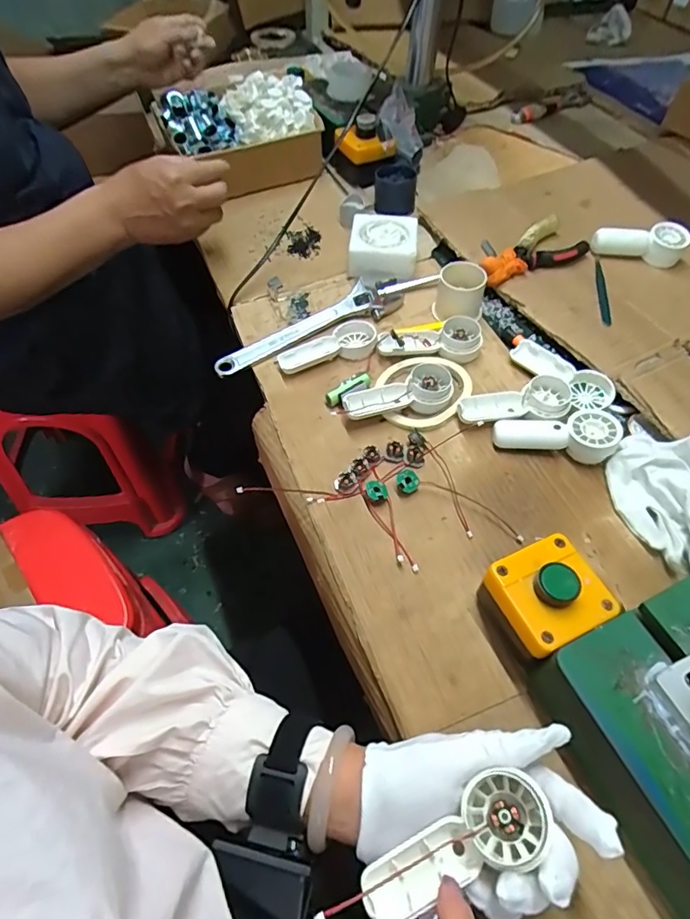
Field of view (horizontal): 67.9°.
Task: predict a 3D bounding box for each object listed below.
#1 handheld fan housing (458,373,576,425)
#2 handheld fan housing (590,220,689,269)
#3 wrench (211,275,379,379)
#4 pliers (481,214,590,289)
[{"bbox_3d":[0.173,-0.053,0.508,0.119,0.023,0.052,-10,55,-10],"label":"handheld fan housing"},{"bbox_3d":[0.366,-0.270,0.640,0.115,0.040,0.042,12,55,6],"label":"handheld fan housing"},{"bbox_3d":[-0.050,-0.149,0.579,0.208,0.011,0.053,-27,60,-21],"label":"wrench"},{"bbox_3d":[0.233,-0.250,0.625,0.160,0.019,0.063,-36,63,-25],"label":"pliers"}]

